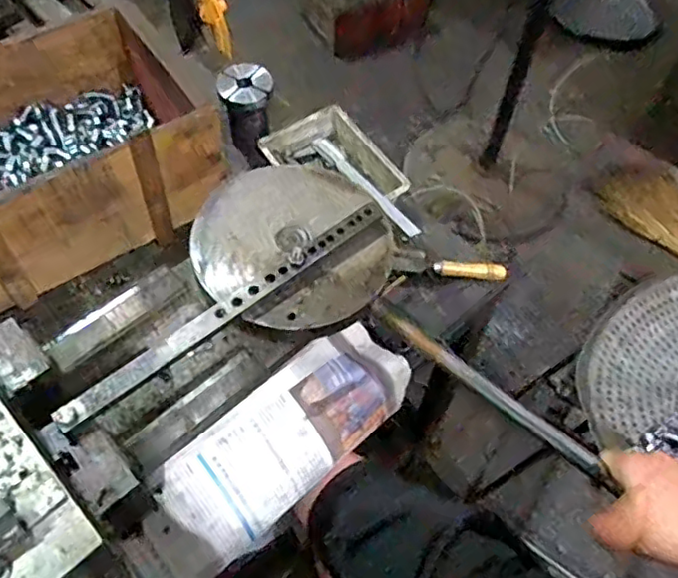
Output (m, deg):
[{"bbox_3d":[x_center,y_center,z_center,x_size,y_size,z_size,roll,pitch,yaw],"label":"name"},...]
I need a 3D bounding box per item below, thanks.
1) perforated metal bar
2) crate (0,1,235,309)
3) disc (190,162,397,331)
[{"bbox_3d":[-0.089,0.013,0.542,0.330,0.015,0.021,-36,65,-22],"label":"perforated metal bar"},{"bbox_3d":[-0.344,-0.154,0.722,0.351,0.138,0.248,-31,63,-20],"label":"crate"},{"bbox_3d":[-0.042,-0.046,0.594,0.180,0.021,0.179,1,57,-1],"label":"disc"}]

